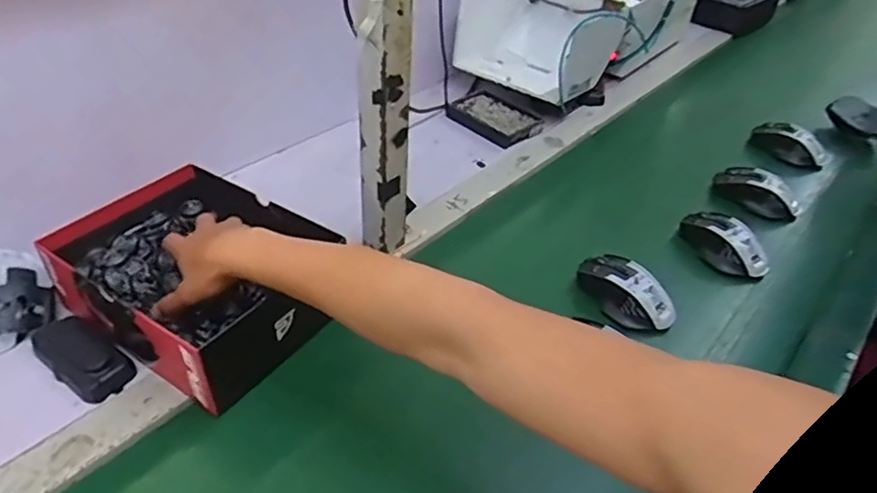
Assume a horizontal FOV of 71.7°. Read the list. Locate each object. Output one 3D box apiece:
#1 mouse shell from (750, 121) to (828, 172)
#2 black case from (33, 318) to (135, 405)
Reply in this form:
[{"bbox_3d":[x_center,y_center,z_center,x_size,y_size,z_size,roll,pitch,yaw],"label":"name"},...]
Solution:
[{"bbox_3d":[0.571,-0.170,0.983,0.110,0.041,0.060,30,47,26],"label":"mouse shell"},{"bbox_3d":[-0.344,0.105,0.583,0.116,0.021,0.050,24,44,25],"label":"black case"}]

